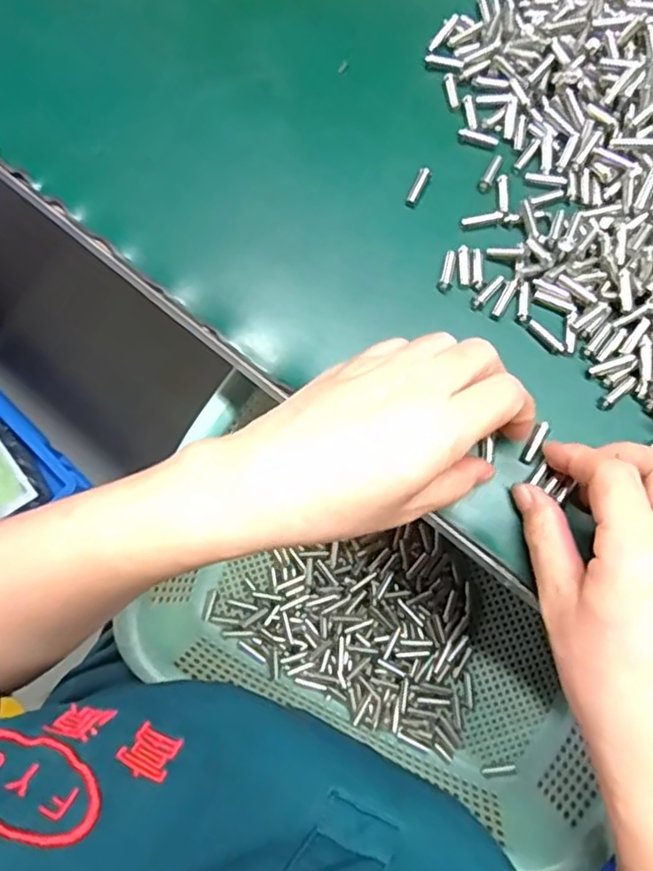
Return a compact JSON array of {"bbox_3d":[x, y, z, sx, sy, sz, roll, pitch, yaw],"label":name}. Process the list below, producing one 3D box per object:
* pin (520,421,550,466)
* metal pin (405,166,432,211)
[{"bbox_3d":[0.099,0.004,0.308,0.007,0.004,0.022,29,93,7],"label":"pin"},{"bbox_3d":[0.048,-0.130,0.338,0.007,0.006,0.023,25,79,7],"label":"metal pin"}]

